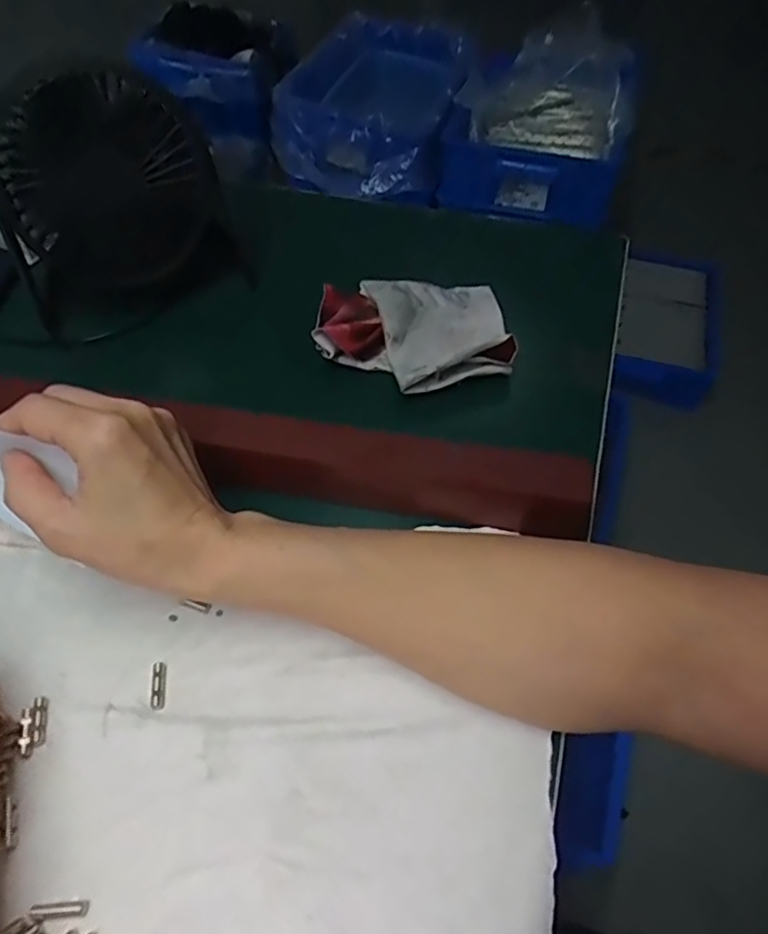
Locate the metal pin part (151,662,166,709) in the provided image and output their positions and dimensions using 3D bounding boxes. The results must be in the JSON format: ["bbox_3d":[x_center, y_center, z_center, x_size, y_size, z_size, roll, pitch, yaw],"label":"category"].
[{"bbox_3d":[-0.103,0.099,0.283,0.006,0.004,0.022,-9,53,-8],"label":"metal pin part"}]

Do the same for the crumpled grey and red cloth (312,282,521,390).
[{"bbox_3d":[0.019,-0.091,0.404,0.120,0.027,0.100,-1,52,-2],"label":"crumpled grey and red cloth"}]

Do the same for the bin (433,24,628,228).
[{"bbox_3d":[0.313,-0.679,1.225,0.301,0.167,0.455,14,53,10],"label":"bin"}]

